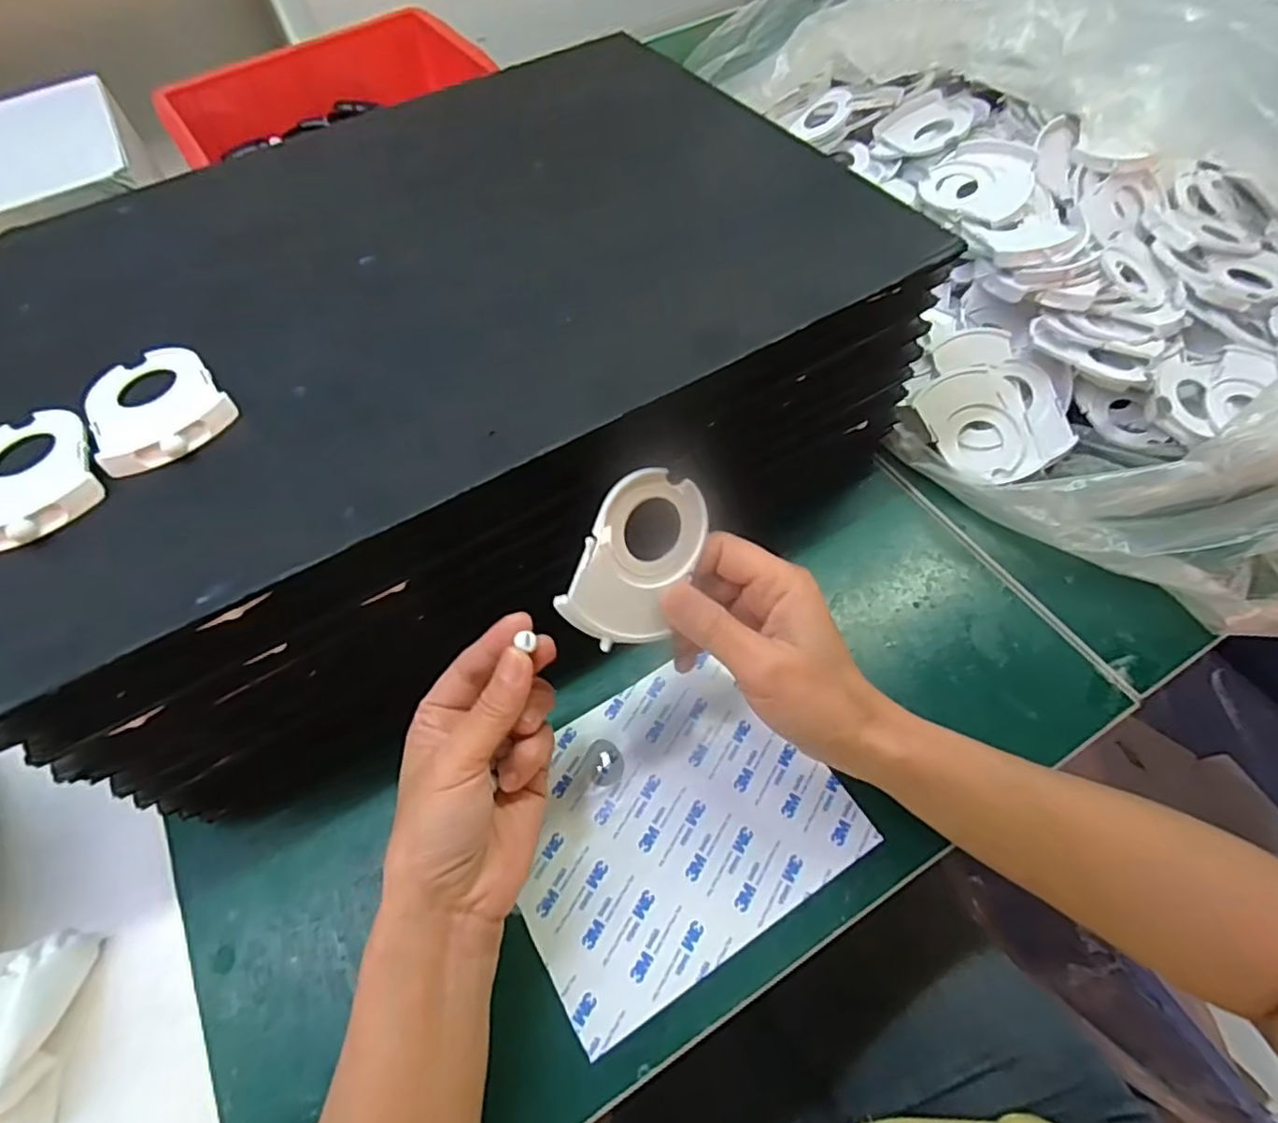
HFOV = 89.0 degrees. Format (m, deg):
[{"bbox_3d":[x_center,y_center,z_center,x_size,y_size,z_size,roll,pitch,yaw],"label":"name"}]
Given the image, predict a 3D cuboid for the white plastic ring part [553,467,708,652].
[{"bbox_3d":[0.000,-0.001,0.291,0.055,0.007,0.079,26,90,-30],"label":"white plastic ring part"}]

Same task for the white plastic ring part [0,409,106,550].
[{"bbox_3d":[-0.279,-0.040,0.292,0.058,0.010,0.080,-29,64,-16],"label":"white plastic ring part"}]

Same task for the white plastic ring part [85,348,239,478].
[{"bbox_3d":[-0.231,-0.076,0.309,0.058,0.010,0.077,-33,65,-18],"label":"white plastic ring part"}]

